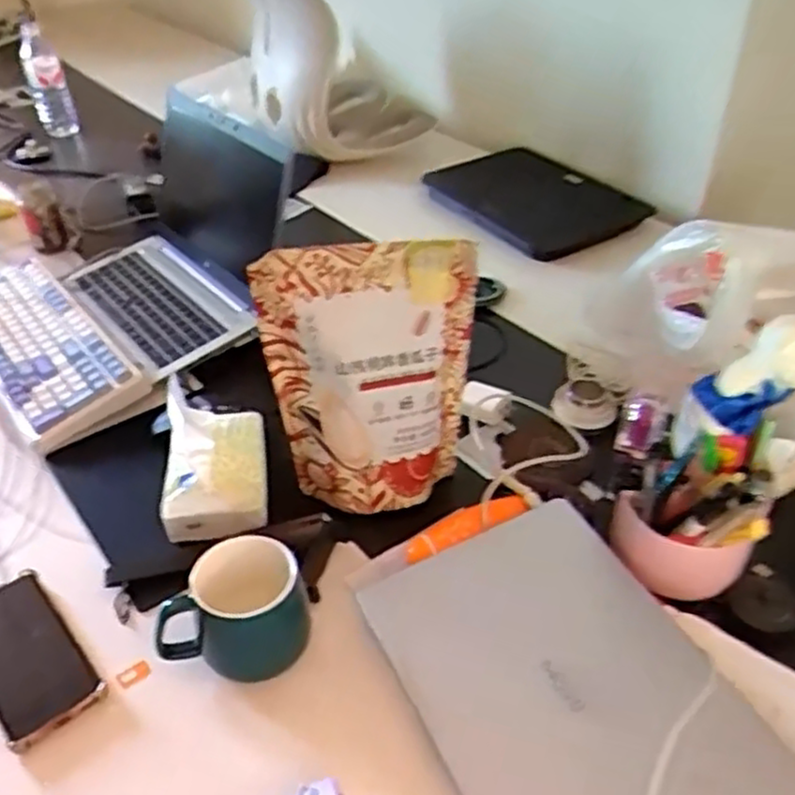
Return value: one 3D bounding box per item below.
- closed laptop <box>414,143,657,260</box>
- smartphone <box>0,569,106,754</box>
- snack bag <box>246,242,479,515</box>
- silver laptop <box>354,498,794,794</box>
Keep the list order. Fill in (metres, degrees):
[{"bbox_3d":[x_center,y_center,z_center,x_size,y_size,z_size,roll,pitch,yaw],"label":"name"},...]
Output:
[{"bbox_3d":[0.223,-0.352,1.286,0.228,0.031,0.358,-22,43,-23],"label":"closed laptop"},{"bbox_3d":[-0.316,0.216,0.637,0.077,0.019,0.172,-30,46,-30],"label":"smartphone"},{"bbox_3d":[-0.022,-0.014,0.707,0.195,0.251,0.080,-5,39,-3],"label":"snack bag"},{"bbox_3d":[0.127,0.224,0.582,0.213,0.016,0.306,-26,47,-13],"label":"silver laptop"}]

